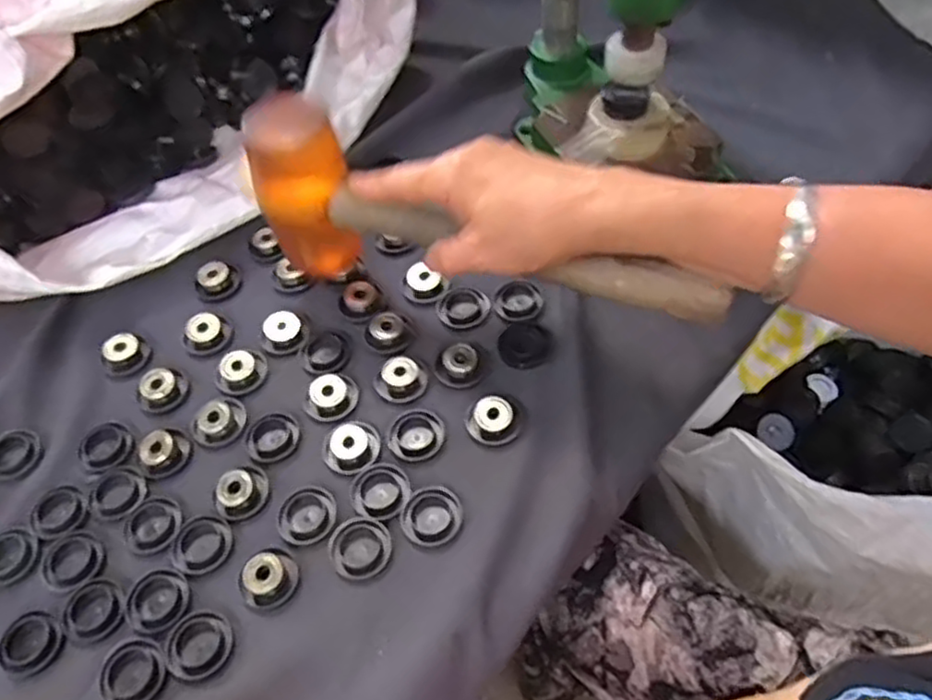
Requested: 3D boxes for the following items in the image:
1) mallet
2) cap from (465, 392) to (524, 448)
[{"bbox_3d":[0.004,-0.059,0.428,0.284,0.105,0.046,21,59,12],"label":"mallet"},{"bbox_3d":[0.018,0.040,0.439,0.033,0.012,0.036,-2,55,3],"label":"cap"}]

